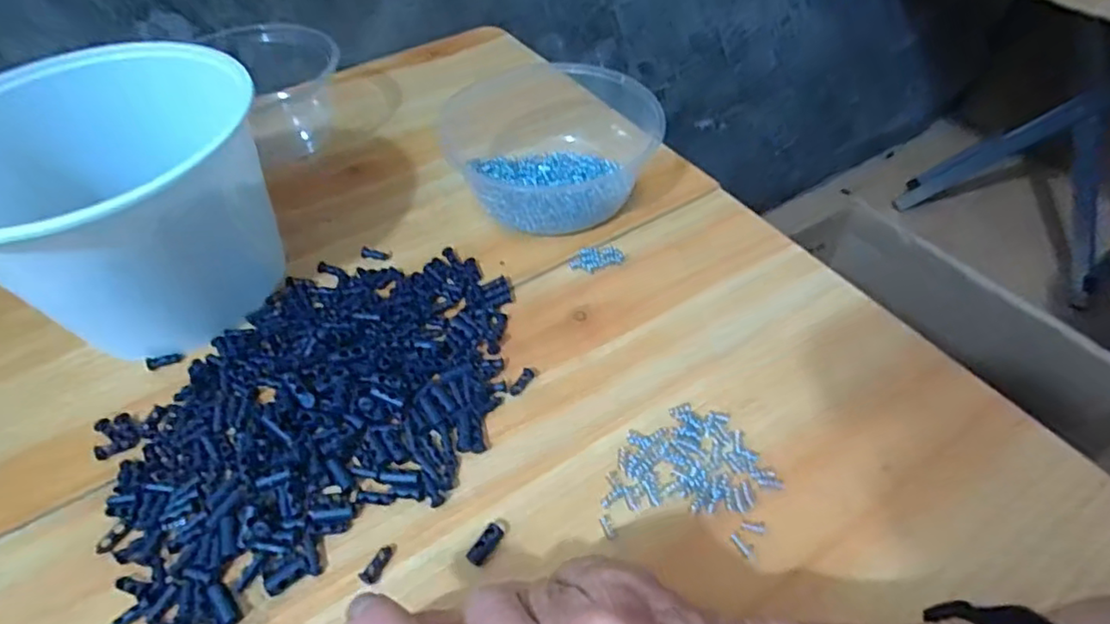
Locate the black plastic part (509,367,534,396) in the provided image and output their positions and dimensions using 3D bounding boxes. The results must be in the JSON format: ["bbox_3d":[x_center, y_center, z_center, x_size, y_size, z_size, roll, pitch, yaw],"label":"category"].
[{"bbox_3d":[-0.017,0.037,0.319,0.007,0.004,0.017,23,54,20],"label":"black plastic part"}]

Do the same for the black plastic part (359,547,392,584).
[{"bbox_3d":[-0.077,0.109,0.261,0.007,0.005,0.016,19,53,17],"label":"black plastic part"}]

